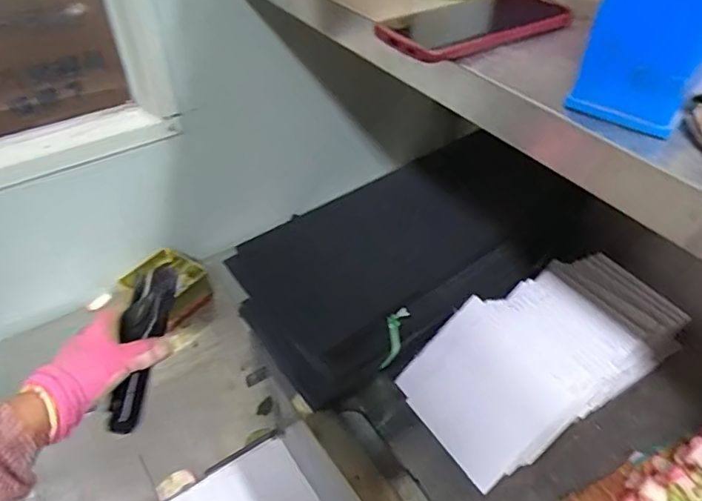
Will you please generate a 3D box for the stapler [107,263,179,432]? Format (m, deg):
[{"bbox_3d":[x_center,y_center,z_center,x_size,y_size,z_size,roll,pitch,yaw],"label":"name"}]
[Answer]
[{"bbox_3d":[-0.221,0.097,0.559,0.054,0.033,0.172,2,62,2],"label":"stapler"}]

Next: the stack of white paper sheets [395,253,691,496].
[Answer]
[{"bbox_3d":[0.268,0.144,0.759,0.366,0.111,0.190,-24,48,-23],"label":"stack of white paper sheets"}]

